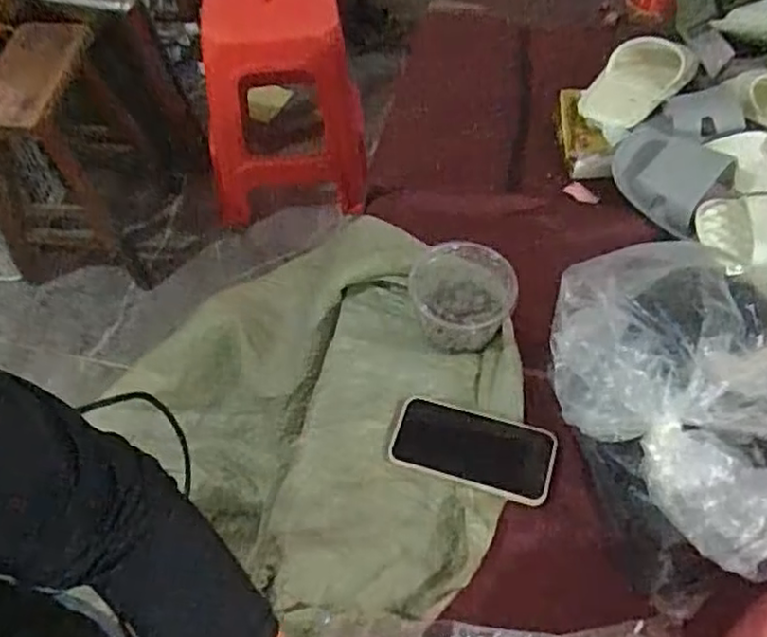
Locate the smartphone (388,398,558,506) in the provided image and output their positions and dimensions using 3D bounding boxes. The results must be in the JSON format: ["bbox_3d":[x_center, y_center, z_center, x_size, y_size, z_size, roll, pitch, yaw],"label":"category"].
[{"bbox_3d":[0.091,0.131,0.719,0.163,0.014,0.082,15,56,12],"label":"smartphone"}]

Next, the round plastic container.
[{"bbox_3d":[0.092,-0.026,0.793,0.107,0.067,0.117,-1,54,1],"label":"round plastic container"}]

